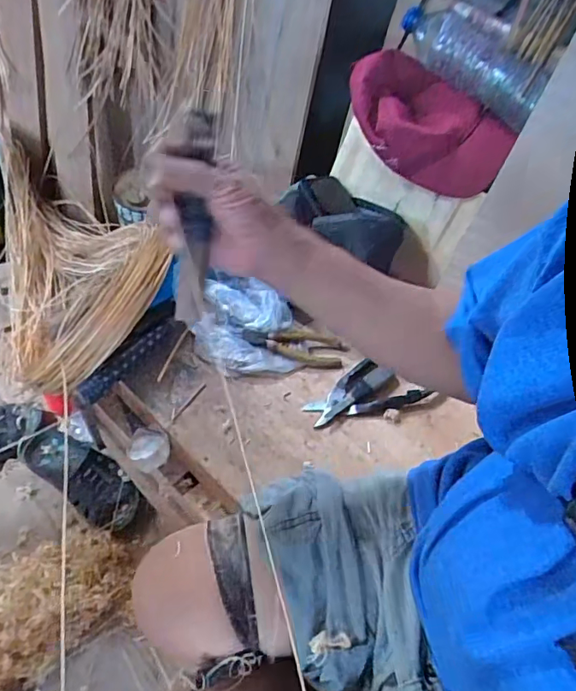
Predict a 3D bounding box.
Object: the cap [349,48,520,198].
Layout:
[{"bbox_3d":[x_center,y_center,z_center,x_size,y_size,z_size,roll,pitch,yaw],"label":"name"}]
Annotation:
[{"bbox_3d":[0.195,-0.314,0.748,0.258,0.105,0.145,41,76,8],"label":"cap"}]

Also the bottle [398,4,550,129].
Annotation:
[{"bbox_3d":[0.264,-0.407,0.723,0.075,0.067,0.243,-31,60,-26],"label":"bottle"}]

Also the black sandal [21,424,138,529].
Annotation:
[{"bbox_3d":[-0.357,0.218,0.874,0.243,0.060,0.094,32,55,19],"label":"black sandal"}]

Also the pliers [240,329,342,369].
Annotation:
[{"bbox_3d":[0.005,-0.002,0.747,0.147,0.016,0.051,11,49,-18],"label":"pliers"}]

